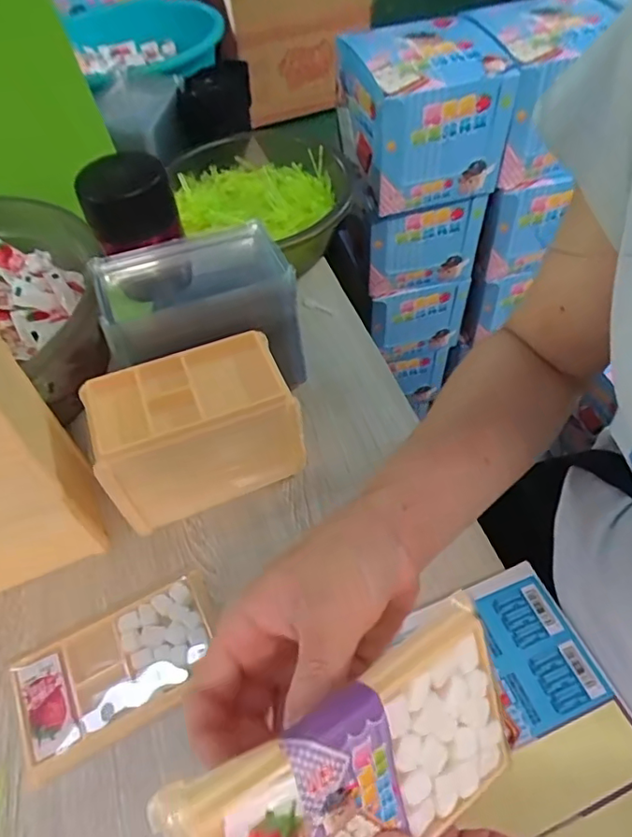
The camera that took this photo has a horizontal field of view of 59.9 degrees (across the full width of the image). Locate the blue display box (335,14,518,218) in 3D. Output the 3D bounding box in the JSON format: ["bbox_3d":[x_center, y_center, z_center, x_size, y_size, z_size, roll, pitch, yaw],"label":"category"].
[{"bbox_3d":[0.116,-0.340,0.613,0.151,0.130,0.163,-13,53,-5],"label":"blue display box"}]

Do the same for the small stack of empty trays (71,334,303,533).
[{"bbox_3d":[-0.085,0.009,0.405,0.140,0.110,0.073,-21,53,-10],"label":"small stack of empty trays"}]

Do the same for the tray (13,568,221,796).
[{"bbox_3d":[-0.127,0.163,0.357,0.129,0.015,0.074,-25,54,-13],"label":"tray"}]

